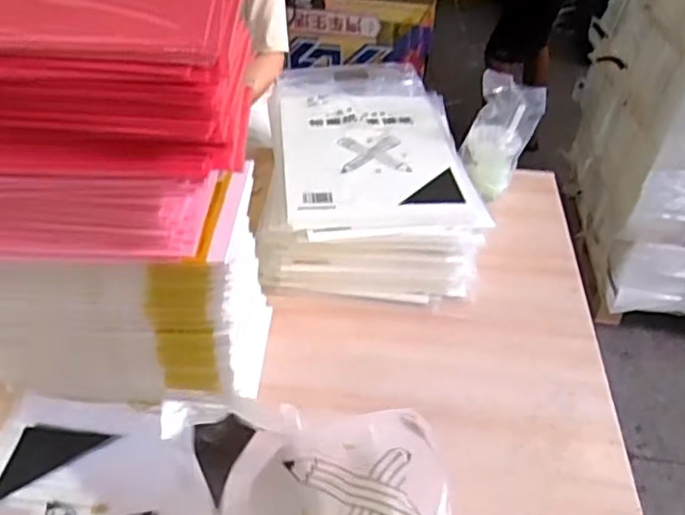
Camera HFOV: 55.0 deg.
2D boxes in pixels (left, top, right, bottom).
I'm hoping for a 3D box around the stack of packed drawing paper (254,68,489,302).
[{"bbox_3d":[0.042,-0.157,1.187,0.348,0.123,0.544,1,38,-3],"label":"stack of packed drawing paper"}]

